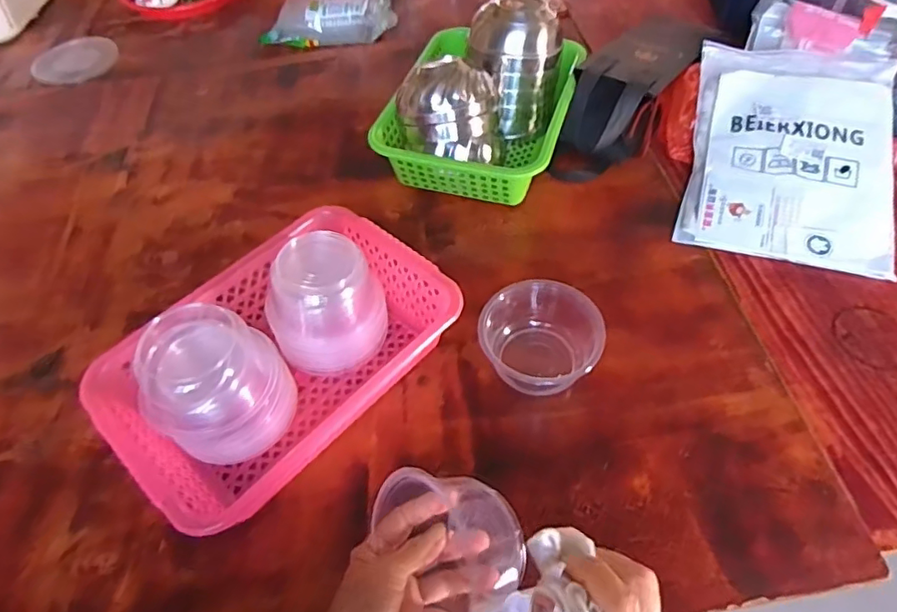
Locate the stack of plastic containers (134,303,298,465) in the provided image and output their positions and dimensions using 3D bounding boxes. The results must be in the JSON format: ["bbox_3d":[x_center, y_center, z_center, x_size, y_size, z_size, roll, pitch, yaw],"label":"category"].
[{"bbox_3d":[-0.204,0.074,0.510,0.097,0.124,0.111,19,56,19],"label":"stack of plastic containers"}]

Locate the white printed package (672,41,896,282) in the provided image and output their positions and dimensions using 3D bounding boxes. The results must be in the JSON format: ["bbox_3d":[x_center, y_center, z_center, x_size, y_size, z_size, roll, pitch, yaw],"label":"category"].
[{"bbox_3d":[0.411,-0.190,0.679,0.218,0.021,0.304,11,70,15],"label":"white printed package"}]

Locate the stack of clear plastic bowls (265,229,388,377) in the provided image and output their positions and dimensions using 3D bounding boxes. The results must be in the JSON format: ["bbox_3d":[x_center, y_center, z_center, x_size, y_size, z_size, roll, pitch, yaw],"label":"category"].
[{"bbox_3d":[-0.121,-0.002,0.563,0.094,0.110,0.108,28,60,25],"label":"stack of clear plastic bowls"}]

